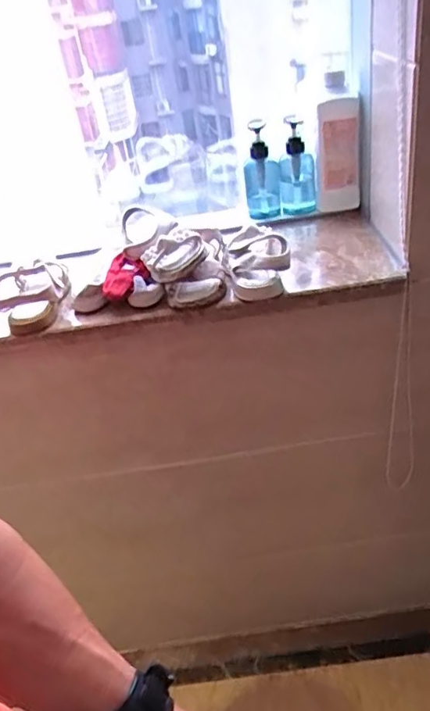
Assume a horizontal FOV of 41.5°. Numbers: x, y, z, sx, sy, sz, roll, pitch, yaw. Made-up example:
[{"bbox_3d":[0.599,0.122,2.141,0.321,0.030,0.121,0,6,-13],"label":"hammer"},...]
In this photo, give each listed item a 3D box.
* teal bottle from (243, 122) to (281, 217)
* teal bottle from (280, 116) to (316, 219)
[{"bbox_3d":[0.076,-0.297,0.918,0.055,0.162,0.049,-6,33,5],"label":"teal bottle"},{"bbox_3d":[0.132,-0.299,0.907,0.059,0.161,0.037,-2,54,8],"label":"teal bottle"}]

